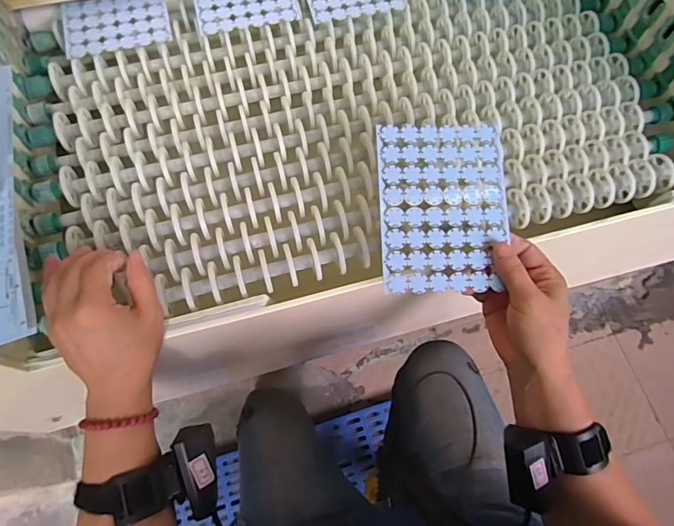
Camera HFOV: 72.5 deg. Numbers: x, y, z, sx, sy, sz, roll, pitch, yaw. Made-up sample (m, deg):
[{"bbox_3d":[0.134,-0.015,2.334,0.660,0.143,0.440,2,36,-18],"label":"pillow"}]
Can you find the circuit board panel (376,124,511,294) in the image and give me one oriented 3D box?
[{"bbox_3d":[0.096,-0.051,0.416,0.114,0.004,0.153,-2,80,-3],"label":"circuit board panel"}]

